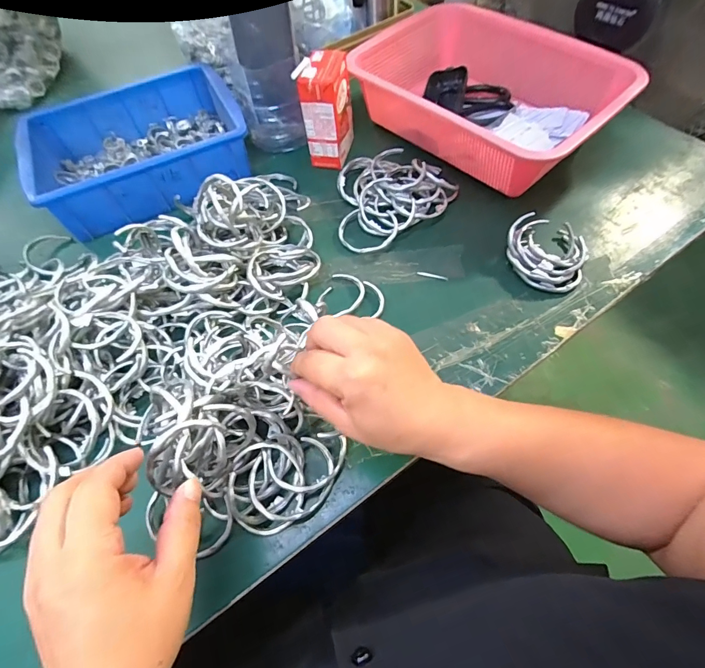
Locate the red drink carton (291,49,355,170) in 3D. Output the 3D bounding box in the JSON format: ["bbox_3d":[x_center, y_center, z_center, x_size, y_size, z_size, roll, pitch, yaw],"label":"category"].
[{"bbox_3d":[-0.031,-0.268,0.477,0.049,0.117,0.068,15,62,10],"label":"red drink carton"}]

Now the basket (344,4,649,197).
[{"bbox_3d":[0.164,-0.299,0.493,0.307,0.080,0.218,36,67,20],"label":"basket"}]

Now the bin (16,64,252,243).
[{"bbox_3d":[-0.261,-0.233,0.489,0.236,0.066,0.170,-23,62,-11],"label":"bin"}]

